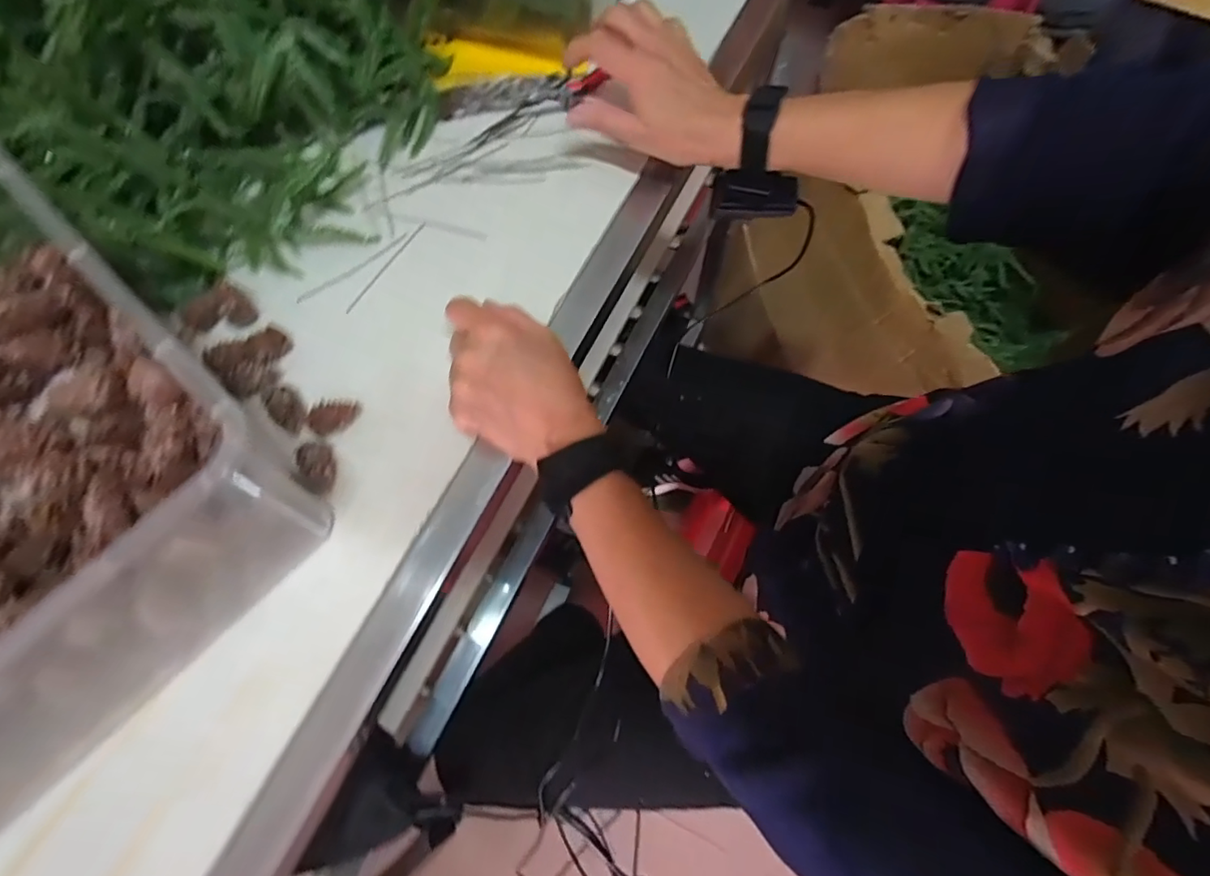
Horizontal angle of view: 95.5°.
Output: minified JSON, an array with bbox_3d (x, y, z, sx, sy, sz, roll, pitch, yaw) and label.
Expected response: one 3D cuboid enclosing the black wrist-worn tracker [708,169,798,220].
[{"bbox_3d":[0.123,-0.197,0.453,0.068,0.043,0.018,8,69,3],"label":"black wrist-worn tracker"}]

